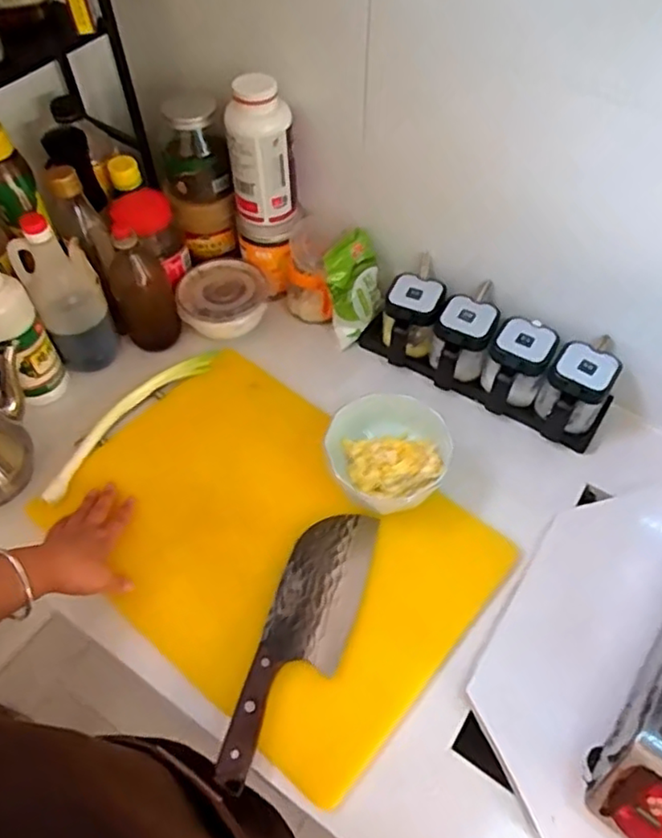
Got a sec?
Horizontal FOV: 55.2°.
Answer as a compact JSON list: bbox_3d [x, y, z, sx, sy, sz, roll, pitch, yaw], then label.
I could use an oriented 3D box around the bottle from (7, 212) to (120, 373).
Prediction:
[{"bbox_3d":[-0.323,-0.144,0.787,0.082,0.207,0.081,-28,59,-18],"label":"bottle"}]

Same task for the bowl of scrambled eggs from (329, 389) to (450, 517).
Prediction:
[{"bbox_3d":[0.075,0.044,0.737,0.128,0.081,0.133,0,54,0],"label":"bowl of scrambled eggs"}]

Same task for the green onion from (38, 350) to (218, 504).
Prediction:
[{"bbox_3d":[-0.257,-0.001,0.802,0.052,0.027,0.279,32,61,21],"label":"green onion"}]

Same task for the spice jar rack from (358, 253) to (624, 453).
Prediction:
[{"bbox_3d":[0.199,-0.083,0.824,0.325,0.091,0.117,30,60,20],"label":"spice jar rack"}]

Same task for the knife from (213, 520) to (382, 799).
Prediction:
[{"bbox_3d":[-0.026,0.218,0.639,0.084,0.026,0.289,14,56,10],"label":"knife"}]

